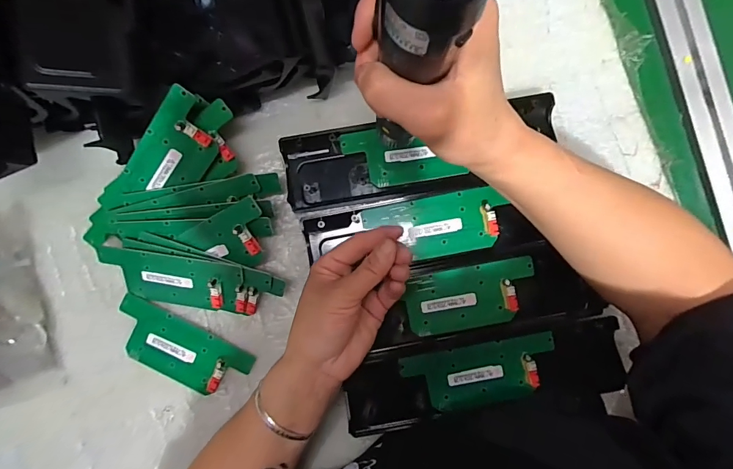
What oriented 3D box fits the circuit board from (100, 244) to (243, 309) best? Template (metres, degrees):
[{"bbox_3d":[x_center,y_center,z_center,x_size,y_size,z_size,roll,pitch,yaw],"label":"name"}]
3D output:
[{"bbox_3d":[-0.177,0.042,0.370,0.133,0.013,0.055,9,120,4],"label":"circuit board"}]

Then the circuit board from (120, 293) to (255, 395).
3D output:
[{"bbox_3d":[-0.176,0.109,0.381,0.131,0.008,0.055,27,90,2],"label":"circuit board"}]

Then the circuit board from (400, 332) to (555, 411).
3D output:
[{"bbox_3d":[0.102,0.126,0.362,0.133,0.007,0.051,-11,89,2],"label":"circuit board"}]

